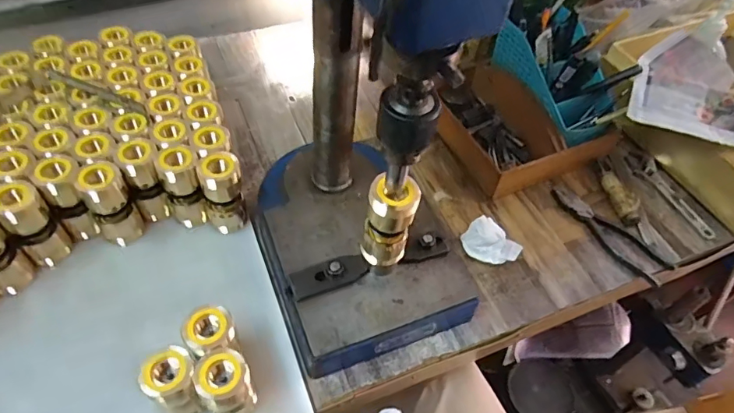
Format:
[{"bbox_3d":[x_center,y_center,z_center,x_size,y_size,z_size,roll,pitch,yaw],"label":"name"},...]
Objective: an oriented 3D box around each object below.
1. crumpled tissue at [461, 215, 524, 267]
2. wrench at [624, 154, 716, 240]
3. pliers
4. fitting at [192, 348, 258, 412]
[{"bbox_3d":[0.139,0.042,0.551,0.041,0.024,0.060,-33,61,-25],"label":"crumpled tissue"},{"bbox_3d":[0.386,-0.017,0.622,0.030,0.013,0.141,-16,55,-15],"label":"wrench"},{"bbox_3d":[0.288,0.026,0.581,0.046,0.015,0.160,-33,61,-26],"label":"pliers"},{"bbox_3d":[-0.115,0.151,0.403,0.040,0.087,0.034,-23,57,-20],"label":"fitting"}]

